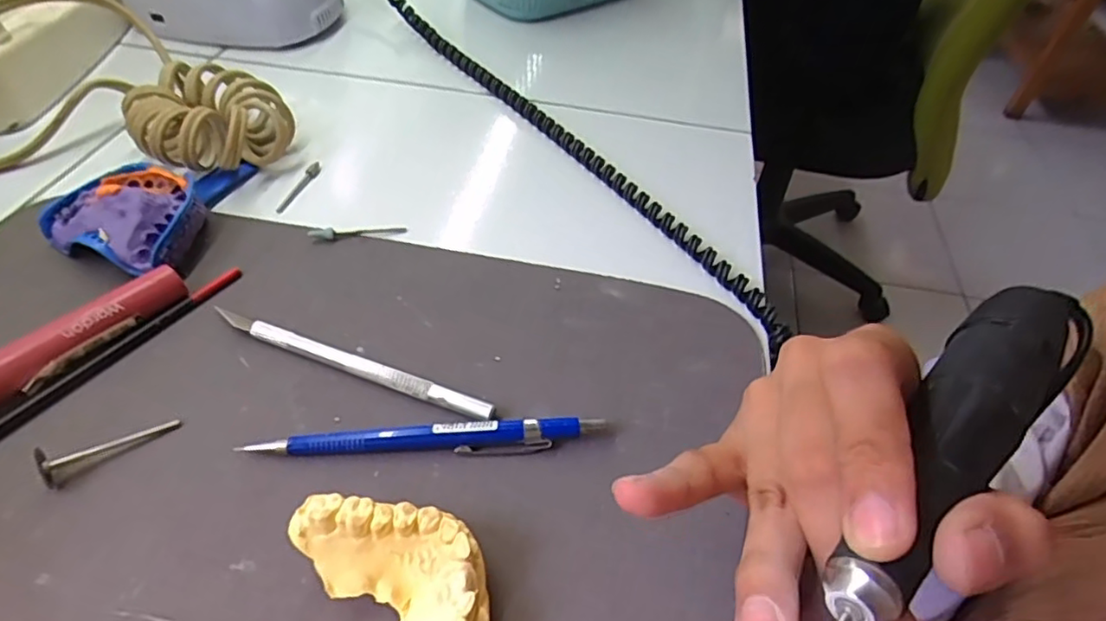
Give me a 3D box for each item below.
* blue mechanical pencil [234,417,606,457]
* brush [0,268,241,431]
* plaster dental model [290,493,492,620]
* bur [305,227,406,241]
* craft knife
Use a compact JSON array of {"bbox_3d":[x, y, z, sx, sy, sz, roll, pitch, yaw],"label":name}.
[{"bbox_3d":[-0.048,0.049,0.229,0.133,0.010,0.012,1,48,-3],"label":"blue mechanical pencil"},{"bbox_3d":[-0.202,0.032,0.238,0.009,0.005,0.170,28,52,20],"label":"brush"},{"bbox_3d":[-0.048,0.089,0.184,0.052,0.026,0.067,-15,51,-17],"label":"plaster dental model"},{"bbox_3d":[-0.103,-0.042,0.311,0.048,0.006,0.006,-9,49,-11],"label":"bur"},{"bbox_3d":[-0.088,0.022,0.253,0.134,0.007,0.008,18,50,12],"label":"craft knife"}]

